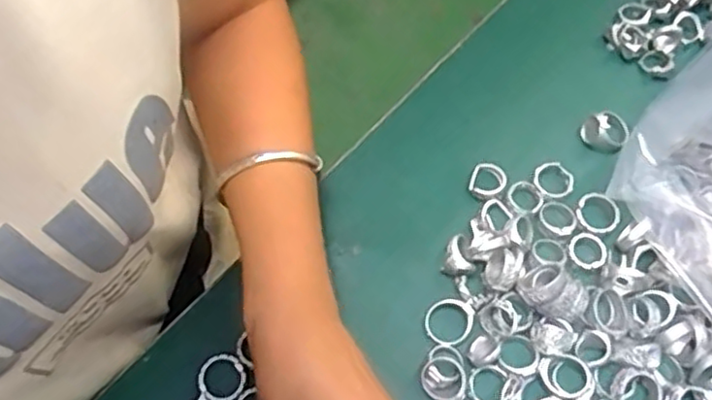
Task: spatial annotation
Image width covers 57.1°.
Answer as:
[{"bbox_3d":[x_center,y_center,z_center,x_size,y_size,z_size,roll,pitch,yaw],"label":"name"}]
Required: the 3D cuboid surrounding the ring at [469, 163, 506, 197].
[{"bbox_3d":[0.083,-0.013,0.411,0.021,0.004,0.024,18,68,7],"label":"ring"}]

